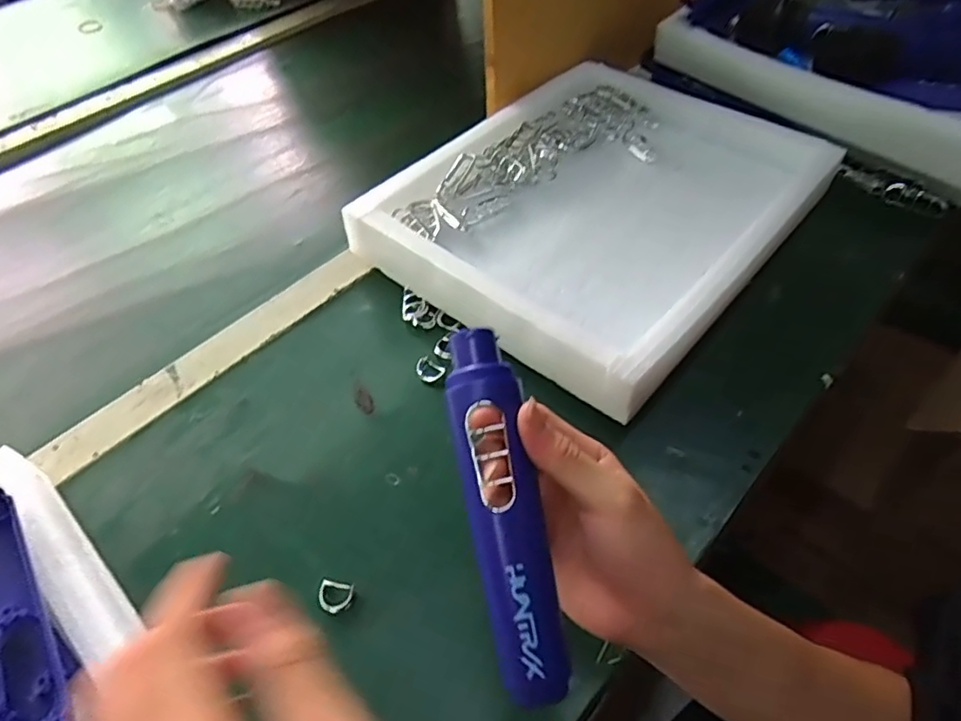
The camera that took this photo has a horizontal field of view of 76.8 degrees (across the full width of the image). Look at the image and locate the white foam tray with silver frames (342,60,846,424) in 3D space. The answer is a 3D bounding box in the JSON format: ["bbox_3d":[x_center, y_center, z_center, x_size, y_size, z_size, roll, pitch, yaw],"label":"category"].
[{"bbox_3d":[0.103,-0.139,0.531,0.287,0.053,0.351,34,60,25],"label":"white foam tray with silver frames"}]

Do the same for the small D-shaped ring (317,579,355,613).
[{"bbox_3d":[-0.087,0.139,0.359,0.020,0.007,0.019,7,52,7],"label":"small D-shaped ring"}]

